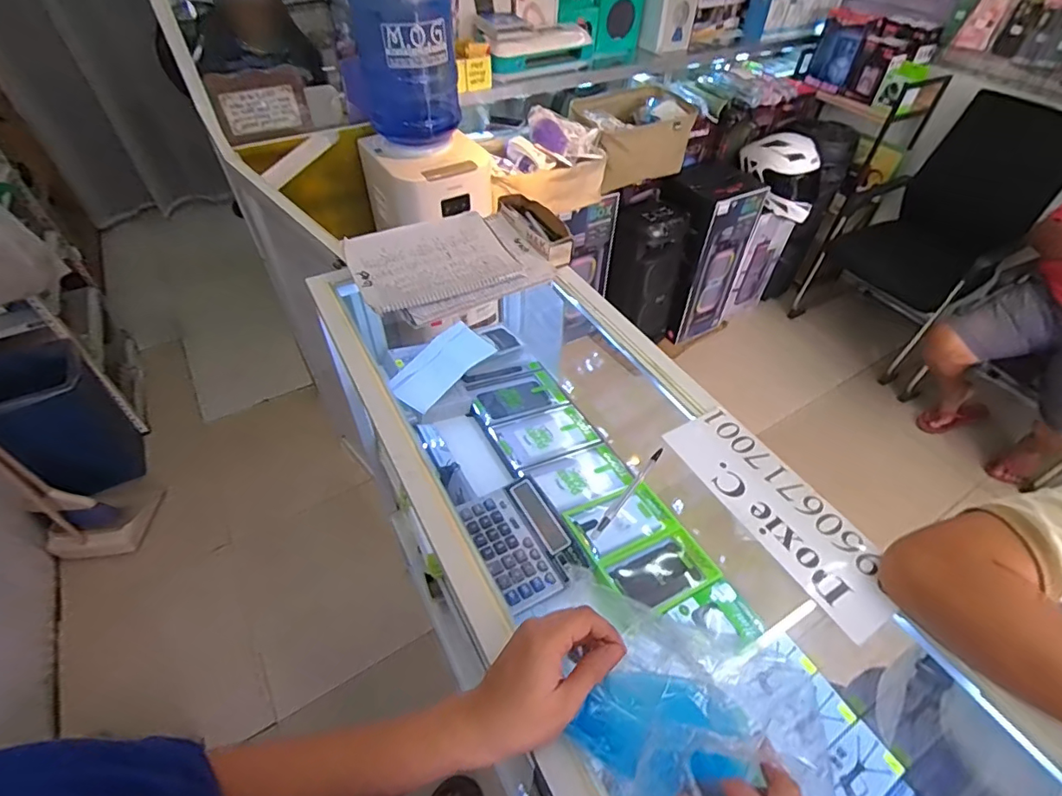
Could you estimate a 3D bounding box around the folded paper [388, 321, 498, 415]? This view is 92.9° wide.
[{"bbox_3d":[-0.168,-0.062,0.947,0.098,0.019,0.206,27,53,21],"label":"folded paper"}]

